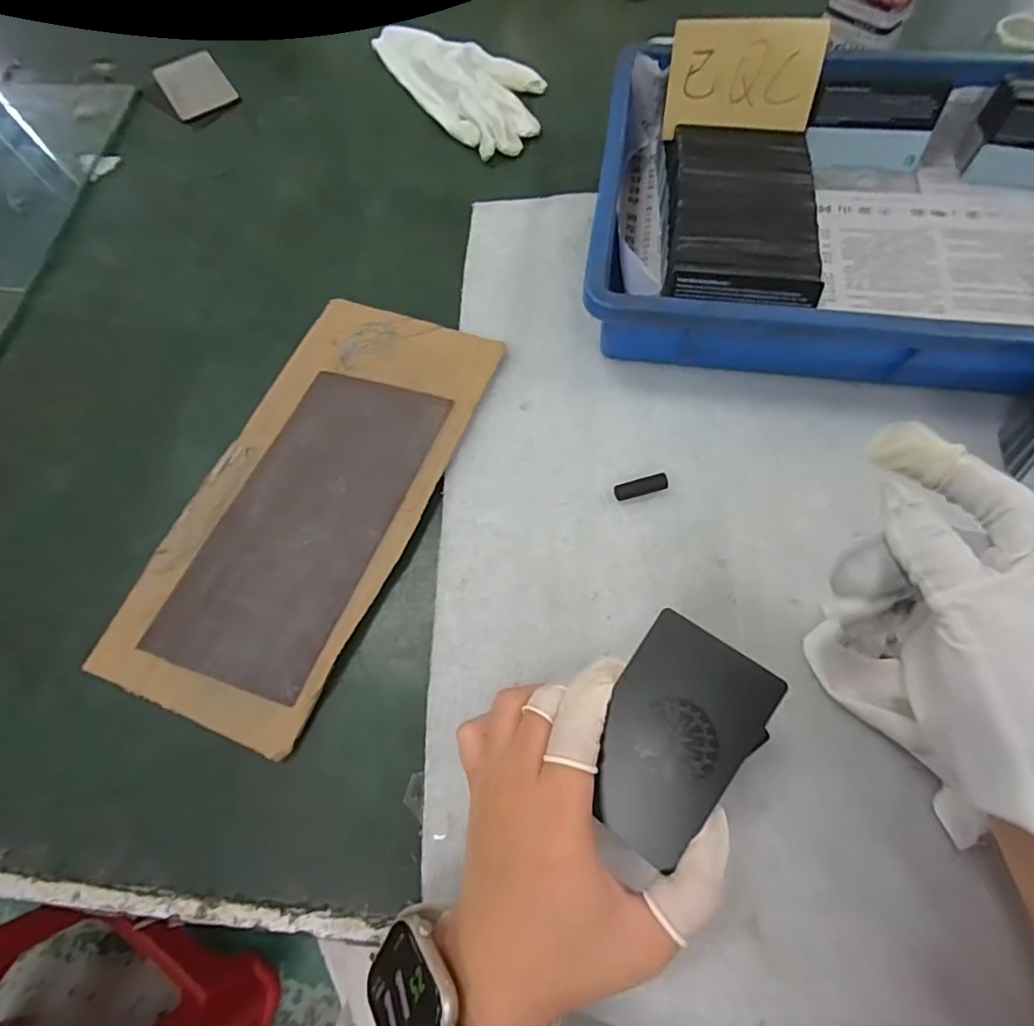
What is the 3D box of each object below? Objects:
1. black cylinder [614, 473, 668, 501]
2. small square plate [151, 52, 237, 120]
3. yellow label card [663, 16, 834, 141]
[{"bbox_3d":[0.073,-0.015,0.317,0.030,0.011,0.009,-11,67,-2],"label":"black cylinder"},{"bbox_3d":[-0.301,-0.400,0.501,0.056,0.008,0.093,-32,69,-10],"label":"small square plate"},{"bbox_3d":[0.146,-0.282,0.347,0.090,0.058,0.006,3,36,9],"label":"yellow label card"}]

